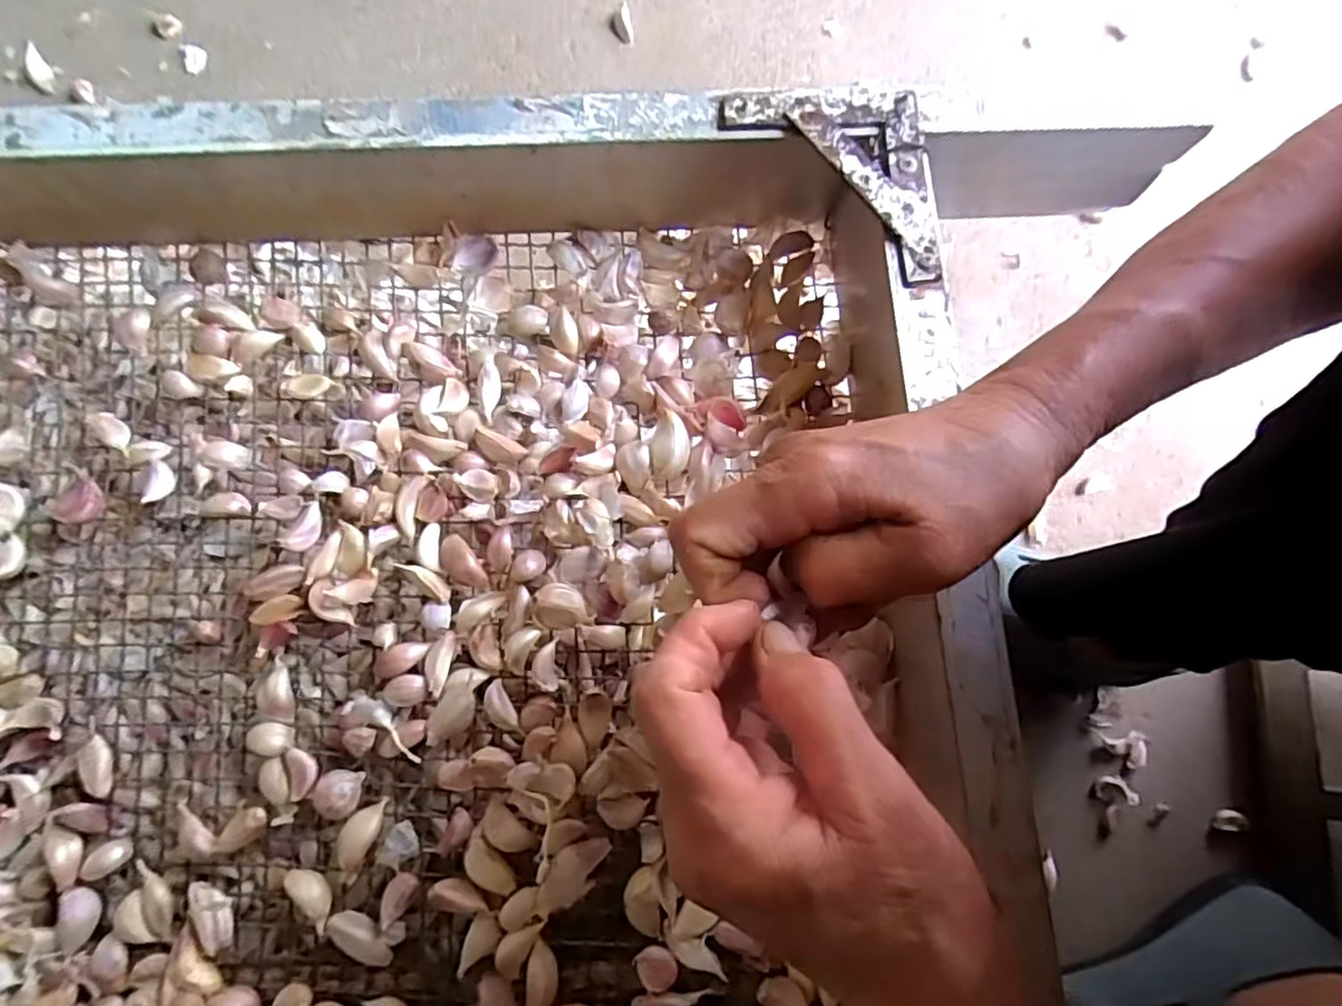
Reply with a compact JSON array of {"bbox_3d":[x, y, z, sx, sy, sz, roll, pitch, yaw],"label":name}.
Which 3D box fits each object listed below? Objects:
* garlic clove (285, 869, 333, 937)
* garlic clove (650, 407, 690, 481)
[{"bbox_3d":[-0.170,0.188,0.314,0.013,0.009,0.032,-42,86,-12],"label":"garlic clove"},{"bbox_3d":[0.000,-0.030,0.340,0.020,0.009,0.034,5,78,-5],"label":"garlic clove"}]

